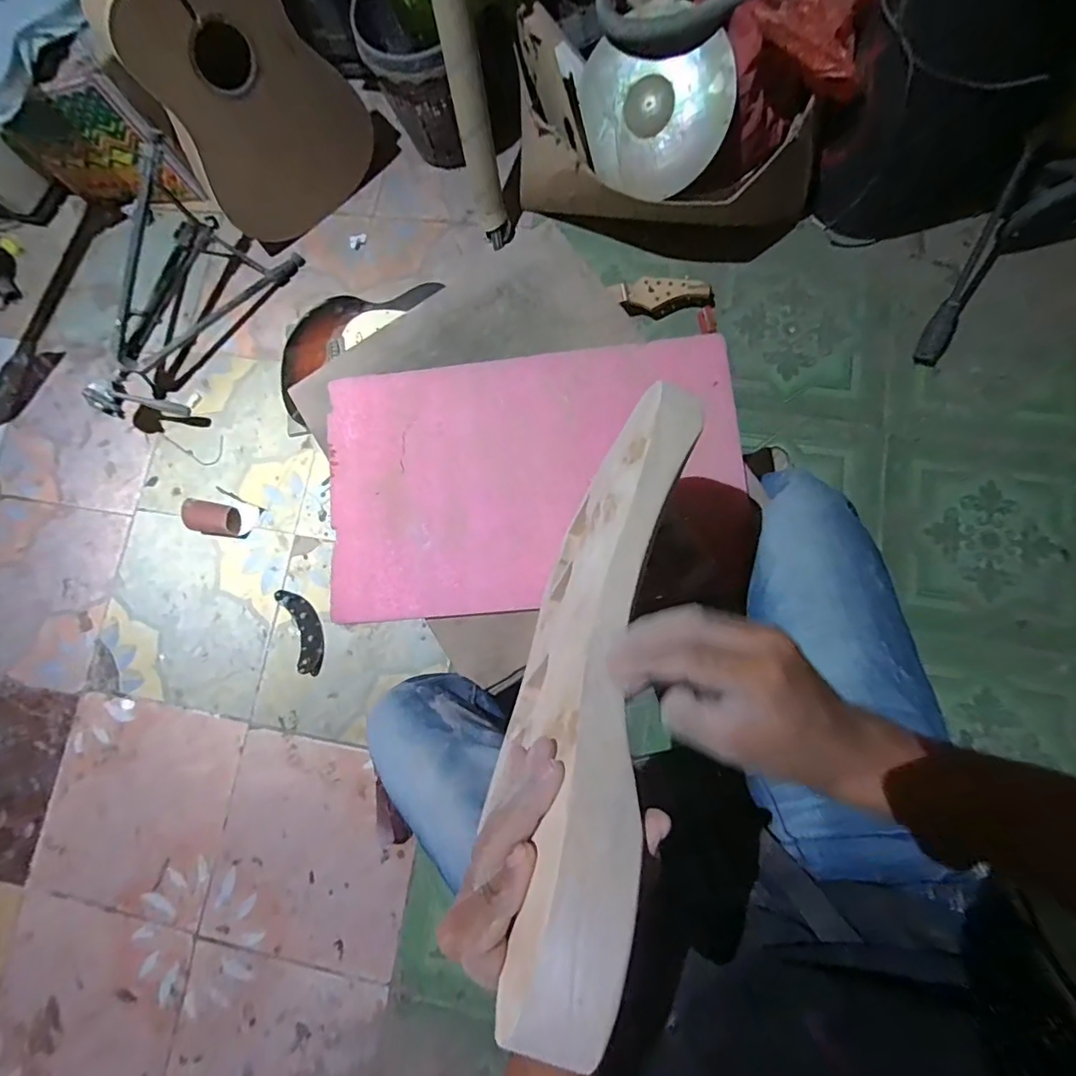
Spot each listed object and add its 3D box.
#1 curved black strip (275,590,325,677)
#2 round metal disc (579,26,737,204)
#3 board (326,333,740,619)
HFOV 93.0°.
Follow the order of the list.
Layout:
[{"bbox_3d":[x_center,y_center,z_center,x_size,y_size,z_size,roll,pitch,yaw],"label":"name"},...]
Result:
[{"bbox_3d":[-0.492,0.194,1.075,0.065,0.036,0.189,-20,79,2],"label":"curved black strip"},{"bbox_3d":[0.214,-0.791,0.973,0.274,0.054,0.274,10,122,16],"label":"round metal disc"},{"bbox_3d":[-0.008,-0.074,0.665,0.528,0.023,0.322,-5,87,4],"label":"board"}]

